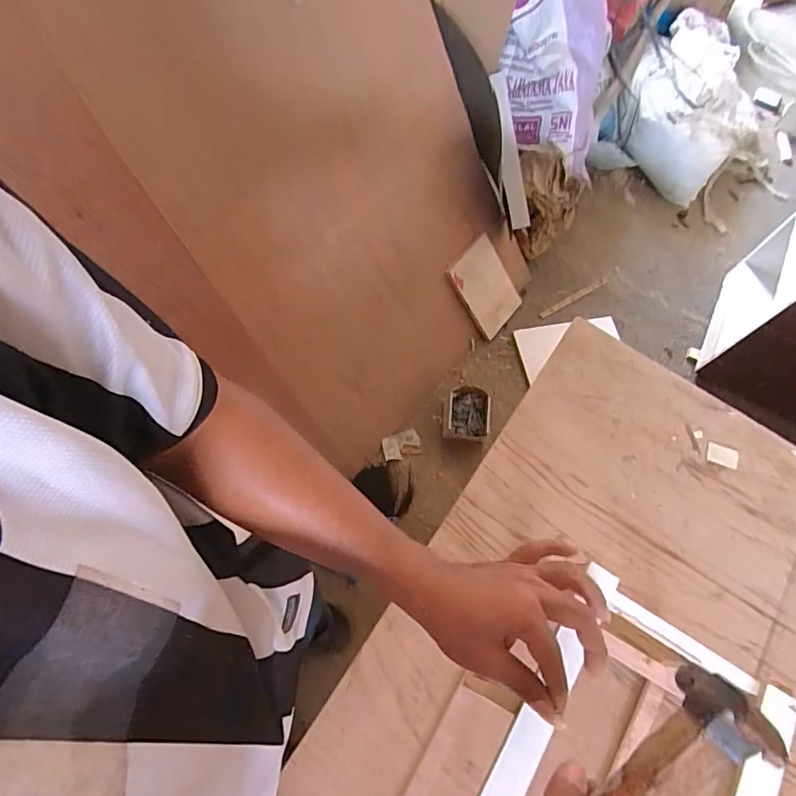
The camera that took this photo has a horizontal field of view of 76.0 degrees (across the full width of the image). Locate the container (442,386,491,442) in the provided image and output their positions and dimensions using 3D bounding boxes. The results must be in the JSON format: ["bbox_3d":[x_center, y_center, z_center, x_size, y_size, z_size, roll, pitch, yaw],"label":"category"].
[{"bbox_3d":[0.216,0.052,1.588,0.145,0.052,0.158,7,68,-1],"label":"container"}]

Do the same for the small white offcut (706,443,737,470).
[{"bbox_3d":[0.480,0.085,0.750,0.042,0.006,0.029,20,68,4],"label":"small white offcut"}]

